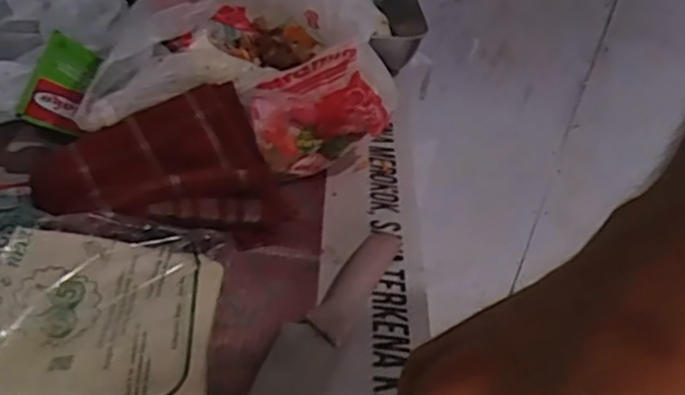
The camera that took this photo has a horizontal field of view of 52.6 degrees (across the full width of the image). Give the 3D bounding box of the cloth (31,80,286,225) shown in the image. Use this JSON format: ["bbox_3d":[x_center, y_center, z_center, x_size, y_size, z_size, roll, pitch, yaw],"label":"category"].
[{"bbox_3d":[-0.112,-0.014,0.425,0.134,0.056,0.105,-16,43,-28],"label":"cloth"}]

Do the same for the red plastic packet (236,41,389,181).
[{"bbox_3d":[-0.016,-0.054,0.474,0.087,0.074,0.020,-31,33,-7],"label":"red plastic packet"}]

